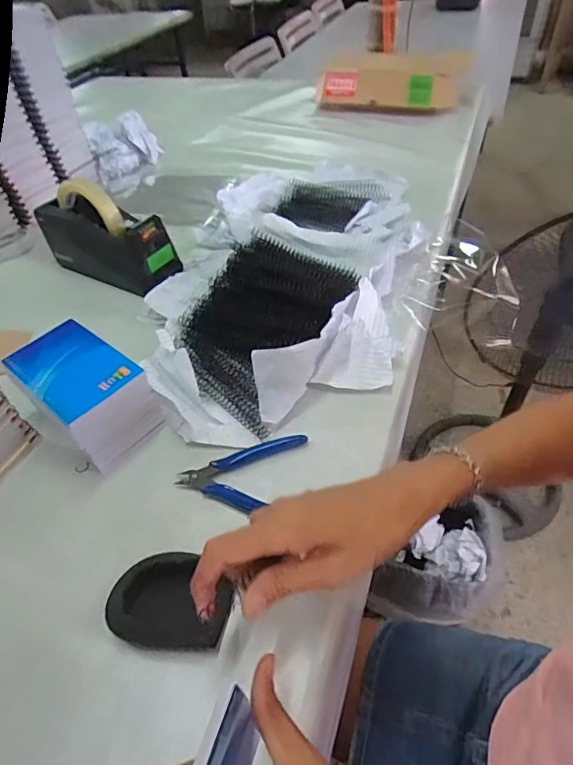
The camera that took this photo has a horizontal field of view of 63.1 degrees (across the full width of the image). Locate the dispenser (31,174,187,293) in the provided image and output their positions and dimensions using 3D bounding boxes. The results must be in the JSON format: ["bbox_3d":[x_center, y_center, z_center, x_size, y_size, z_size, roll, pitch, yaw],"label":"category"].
[{"bbox_3d":[-0.251,-0.208,0.651,0.192,0.118,0.075,21,52,24],"label":"dispenser"}]

